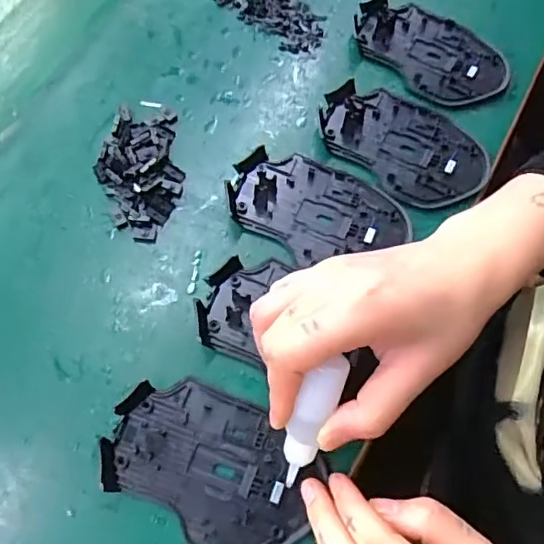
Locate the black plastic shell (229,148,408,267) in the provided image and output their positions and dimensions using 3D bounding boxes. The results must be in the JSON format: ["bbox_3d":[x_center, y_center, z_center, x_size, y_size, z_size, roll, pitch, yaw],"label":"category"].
[{"bbox_3d":[0.029,-0.041,0.353,0.114,0.011,0.067,20,67,7],"label":"black plastic shell"}]

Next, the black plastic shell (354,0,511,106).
[{"bbox_3d":[0.117,-0.165,0.407,0.112,0.013,0.072,41,71,15],"label":"black plastic shell"}]

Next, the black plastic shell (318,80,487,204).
[{"bbox_3d":[0.089,-0.089,0.376,0.113,0.011,0.073,37,70,14],"label":"black plastic shell"}]

